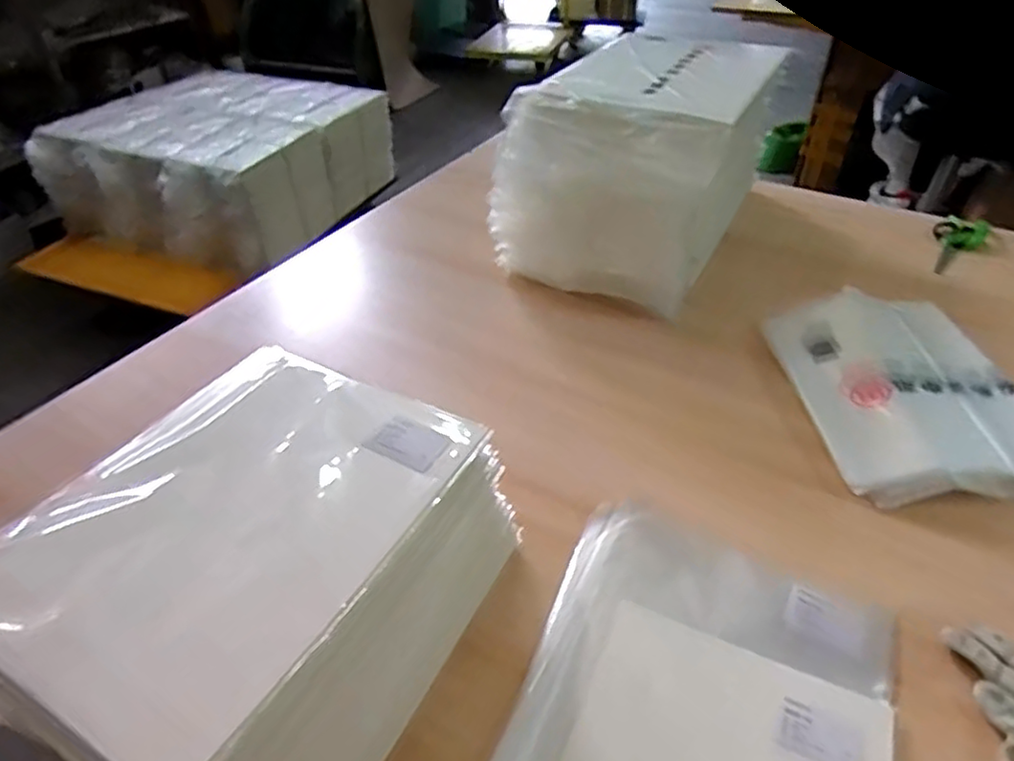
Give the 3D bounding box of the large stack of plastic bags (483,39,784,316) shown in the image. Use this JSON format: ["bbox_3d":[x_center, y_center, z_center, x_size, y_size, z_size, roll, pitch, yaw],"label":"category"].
[{"bbox_3d":[0.198,-0.318,0.968,0.287,0.245,0.393,20,45,23],"label":"large stack of plastic bags"}]

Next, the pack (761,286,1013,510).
[{"bbox_3d":[0.440,0.002,0.744,0.224,0.034,0.321,-3,40,-2],"label":"pack"}]

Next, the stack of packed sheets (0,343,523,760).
[{"bbox_3d":[-0.179,0.148,0.492,0.253,0.166,0.295,19,44,21],"label":"stack of packed sheets"}]

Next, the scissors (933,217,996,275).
[{"bbox_3d":[0.691,-0.207,1.009,0.080,0.017,0.172,24,46,26],"label":"scissors"}]

